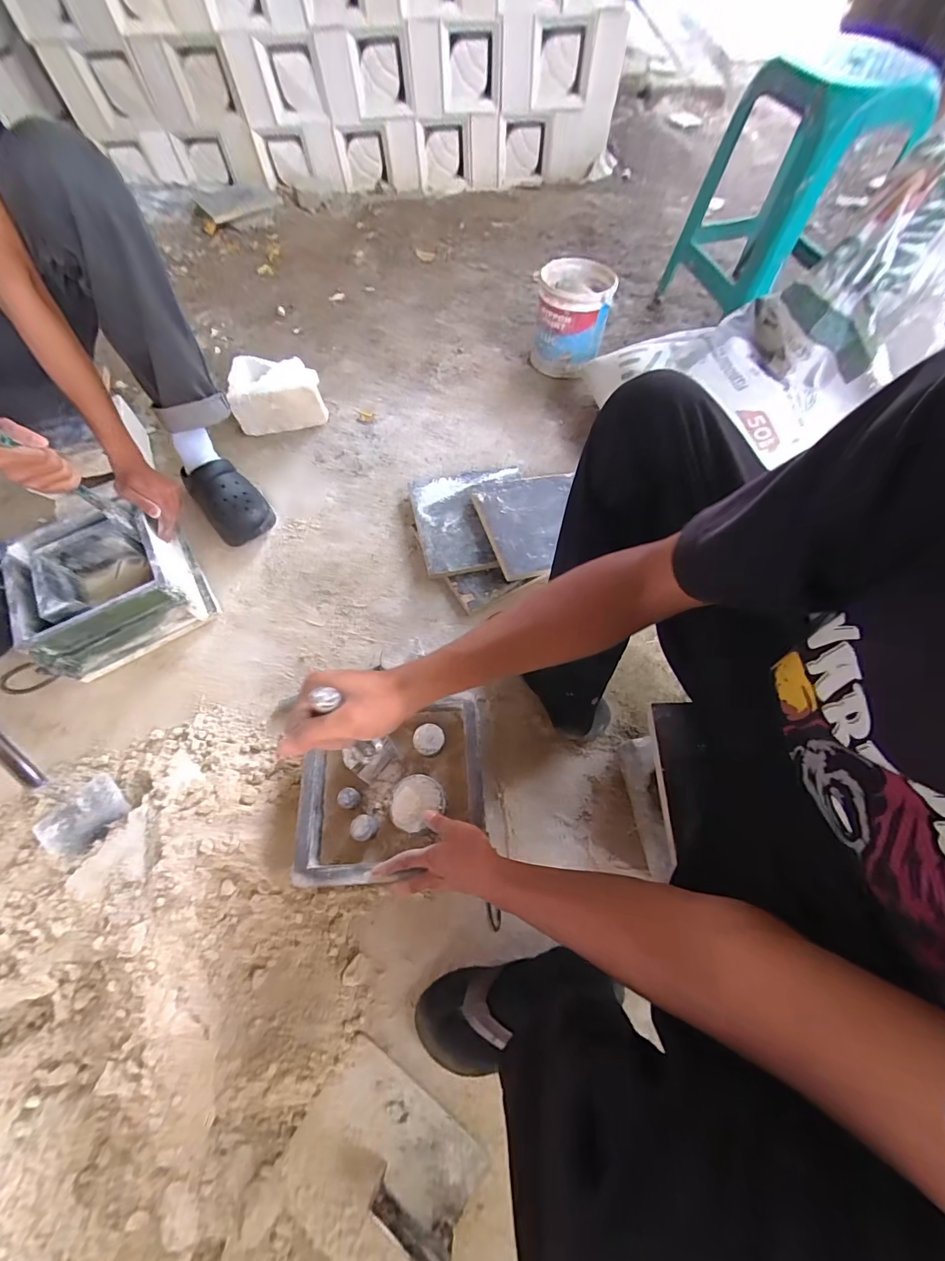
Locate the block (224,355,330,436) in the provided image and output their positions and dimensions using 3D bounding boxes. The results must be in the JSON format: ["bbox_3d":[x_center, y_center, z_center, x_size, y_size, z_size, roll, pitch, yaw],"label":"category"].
[{"bbox_3d":[-0.466,-0.569,1.033,0.201,0.100,0.157,-14,66,-8],"label":"block"}]

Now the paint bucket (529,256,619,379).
[{"bbox_3d":[0.246,-0.788,1.100,0.182,0.182,0.183,3,65,0],"label":"paint bucket"}]

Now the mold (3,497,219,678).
[{"bbox_3d":[-0.635,-0.074,0.771,0.248,0.148,0.218,-29,69,-14],"label":"mold"}]

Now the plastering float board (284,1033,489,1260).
[{"bbox_3d":[-0.111,0.631,0.492,0.204,0.056,0.164,33,70,13],"label":"plastering float board"}]

